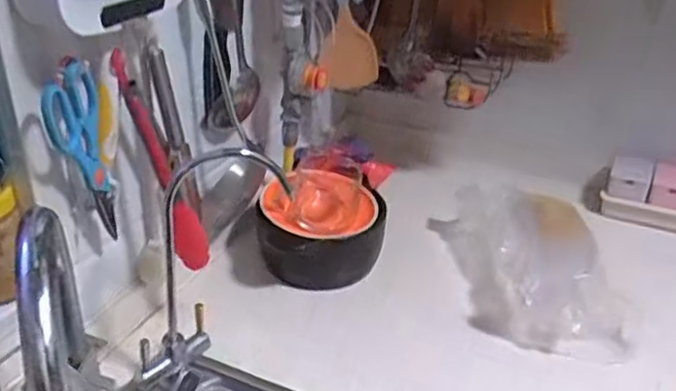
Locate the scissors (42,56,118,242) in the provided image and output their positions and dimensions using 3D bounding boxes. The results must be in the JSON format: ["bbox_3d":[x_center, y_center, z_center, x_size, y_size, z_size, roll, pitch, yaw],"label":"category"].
[{"bbox_3d":[-0.247,-0.037,0.663,0.022,0.192,0.064,14,46,17],"label":"scissors"}]

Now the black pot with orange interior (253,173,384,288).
[{"bbox_3d":[-0.023,0.037,0.920,0.162,0.112,0.142,1,30,-3],"label":"black pot with orange interior"}]

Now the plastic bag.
[{"bbox_3d":[0.259,0.083,0.906,0.226,0.078,0.282,4,30,3],"label":"plastic bag"}]

